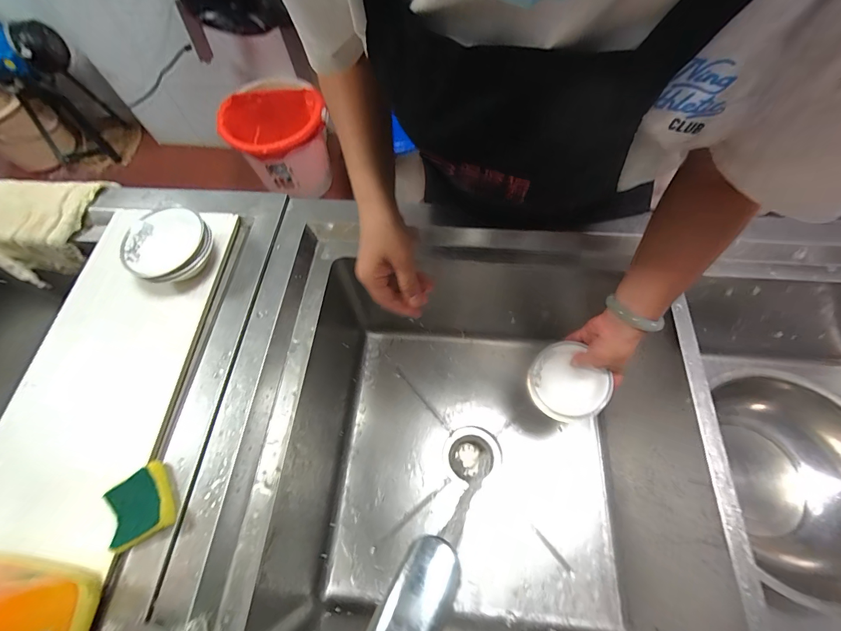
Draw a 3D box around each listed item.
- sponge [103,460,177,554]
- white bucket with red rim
[{"bbox_3d":[-0.306,0.208,0.399,0.065,0.020,0.067,-30,67,-10],"label":"sponge"},{"bbox_3d":[-0.567,-0.711,1.537,0.325,0.359,0.395,39,73,19],"label":"white bucket with red rim"}]

